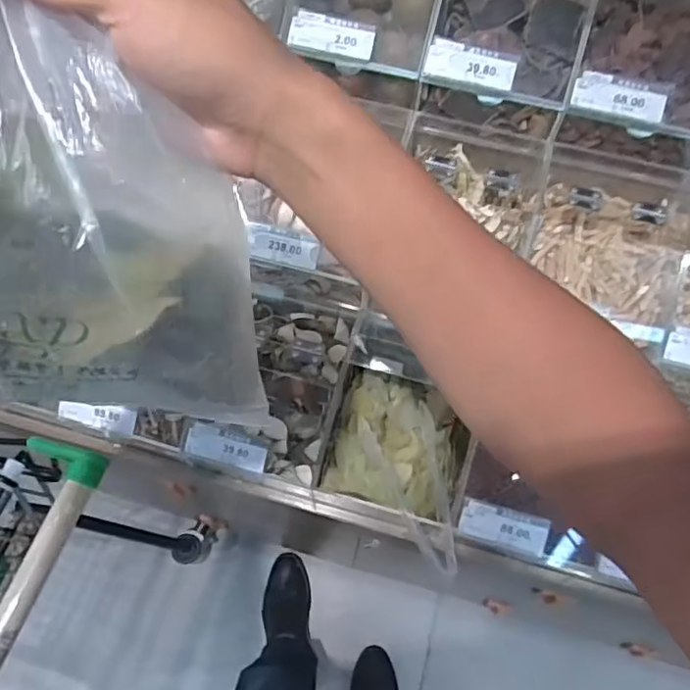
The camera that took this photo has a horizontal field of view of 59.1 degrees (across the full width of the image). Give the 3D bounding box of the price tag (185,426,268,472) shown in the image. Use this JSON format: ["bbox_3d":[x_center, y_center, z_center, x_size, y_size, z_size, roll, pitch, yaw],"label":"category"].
[{"bbox_3d":[-0.143,0.126,0.741,0.096,0.004,0.043,15,96,-5],"label":"price tag"}]

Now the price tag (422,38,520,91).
[{"bbox_3d":[0.142,-0.312,0.680,0.101,0.008,0.044,15,94,10],"label":"price tag"}]

